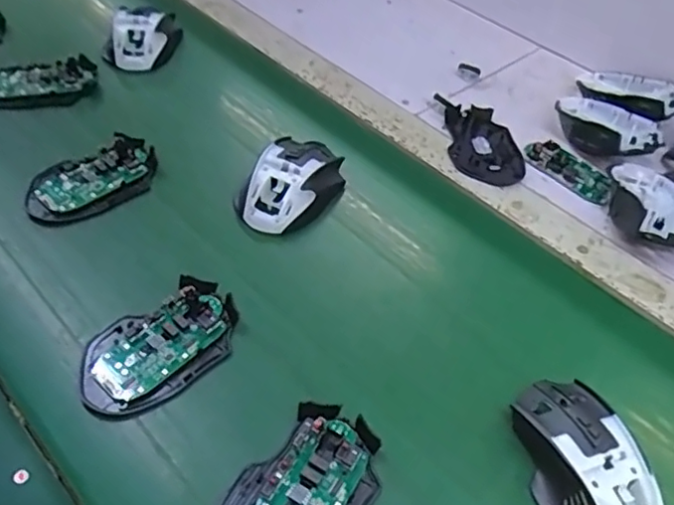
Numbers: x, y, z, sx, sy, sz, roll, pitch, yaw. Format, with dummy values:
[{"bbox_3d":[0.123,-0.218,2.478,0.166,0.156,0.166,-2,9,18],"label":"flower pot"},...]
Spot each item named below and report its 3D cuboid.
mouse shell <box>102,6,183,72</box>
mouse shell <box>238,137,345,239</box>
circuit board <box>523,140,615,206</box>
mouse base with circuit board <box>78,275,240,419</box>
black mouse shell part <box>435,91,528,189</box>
[{"bbox_3d":[-0.216,-0.241,0.687,0.067,0.035,0.093,4,48,-3],"label":"mouse shell"},{"bbox_3d":[-0.036,-0.063,0.538,0.069,0.034,0.112,19,49,11],"label":"mouse shell"},{"bbox_3d":[0.230,-0.082,0.605,0.093,0.007,0.044,38,54,25],"label":"circuit board"},{"bbox_3d":[-0.122,0.063,0.426,0.113,0.018,0.070,-30,57,-29],"label":"mouse base with circuit board"},{"bbox_3d":[0.147,-0.115,0.623,0.070,0.013,0.122,-2,48,-8],"label":"black mouse shell part"}]

